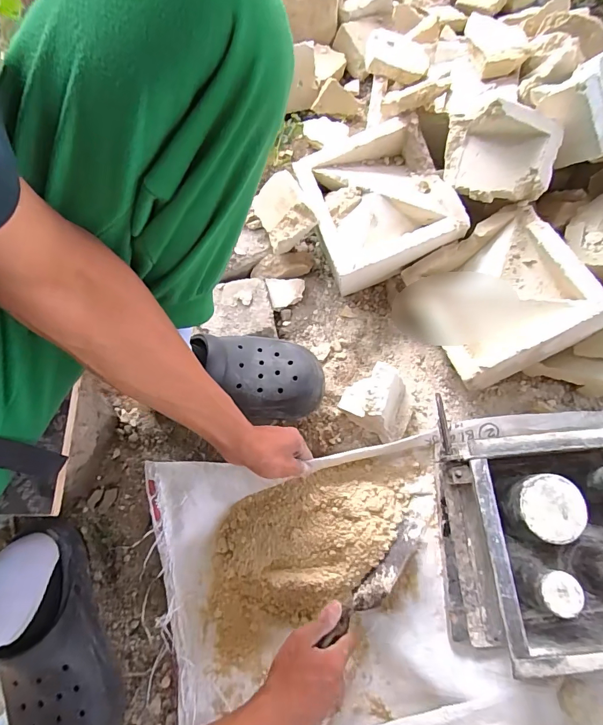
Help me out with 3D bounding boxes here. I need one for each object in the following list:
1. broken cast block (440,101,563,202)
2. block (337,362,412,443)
[{"bbox_3d":[0.267,-0.282,0.558,0.145,0.070,0.113,21,115,20],"label":"broken cast block"},{"bbox_3d":[0.112,0.057,0.573,0.095,0.078,0.082,39,78,11],"label":"block"}]

